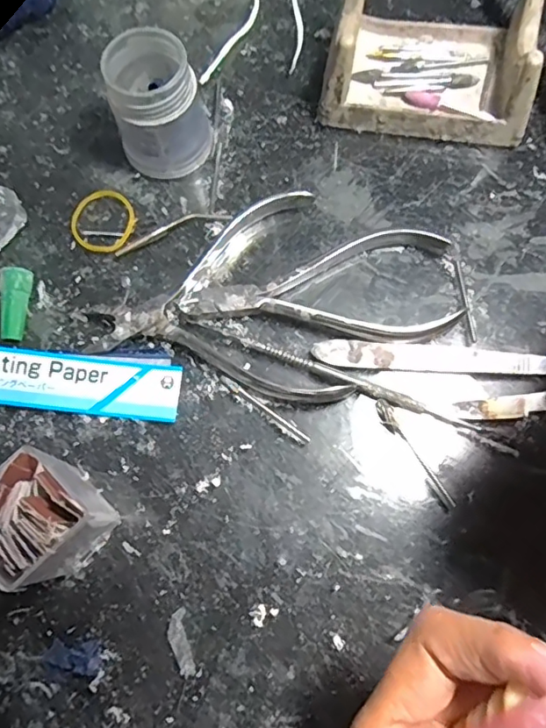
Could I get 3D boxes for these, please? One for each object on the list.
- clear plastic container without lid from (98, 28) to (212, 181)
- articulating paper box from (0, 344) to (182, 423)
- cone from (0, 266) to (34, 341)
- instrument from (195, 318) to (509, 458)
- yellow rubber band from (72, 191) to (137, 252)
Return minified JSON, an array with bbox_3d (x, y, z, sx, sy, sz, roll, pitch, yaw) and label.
[{"bbox_3d":[-0.052,-0.119,0.255,0.040,0.051,0.039,0,74,1],"label":"clear plastic container without lid"},{"bbox_3d":[-0.098,0.006,0.233,0.114,0.011,0.025,7,80,-3],"label":"articulating paper box"},{"bbox_3d":[-0.117,-0.026,0.248,0.012,0.014,0.032,8,74,3],"label":"cone"},{"bbox_3d":[0.034,0.007,0.235,0.144,0.004,0.007,24,76,8],"label":"instrument"},{"bbox_3d":[-0.083,-0.069,0.266,0.031,0.004,0.032,0,74,1],"label":"yellow rubber band"}]

